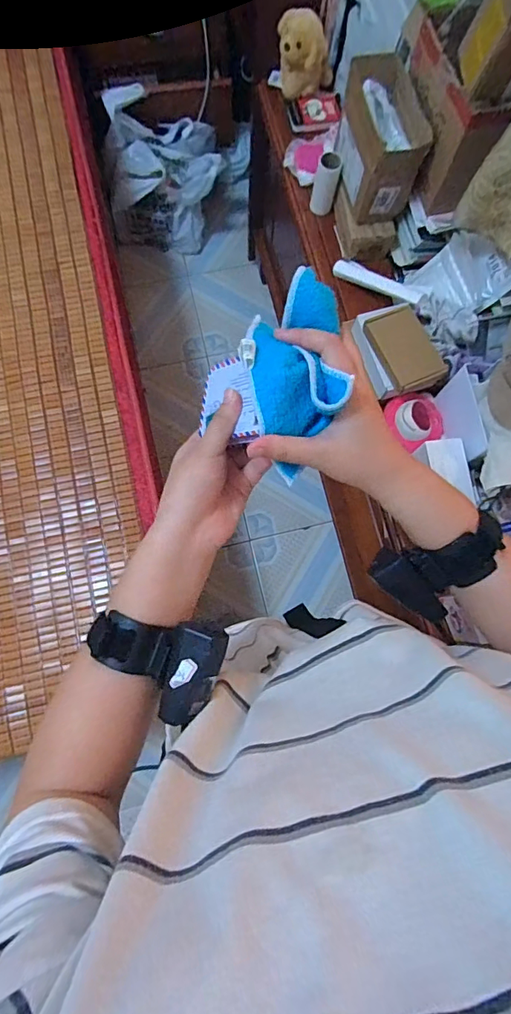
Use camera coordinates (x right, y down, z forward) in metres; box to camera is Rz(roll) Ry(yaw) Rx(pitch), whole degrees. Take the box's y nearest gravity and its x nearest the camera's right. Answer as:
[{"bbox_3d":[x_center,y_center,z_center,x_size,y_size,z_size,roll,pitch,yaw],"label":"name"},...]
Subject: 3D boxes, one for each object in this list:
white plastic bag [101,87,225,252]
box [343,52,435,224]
[{"bbox_3d":[-0.266,-1.000,1.430,0.329,0.288,0.284,3,77,-1],"label":"white plastic bag"},{"bbox_3d":[0.214,-0.636,0.827,0.112,0.131,0.200,-5,77,-3],"label":"box"}]

